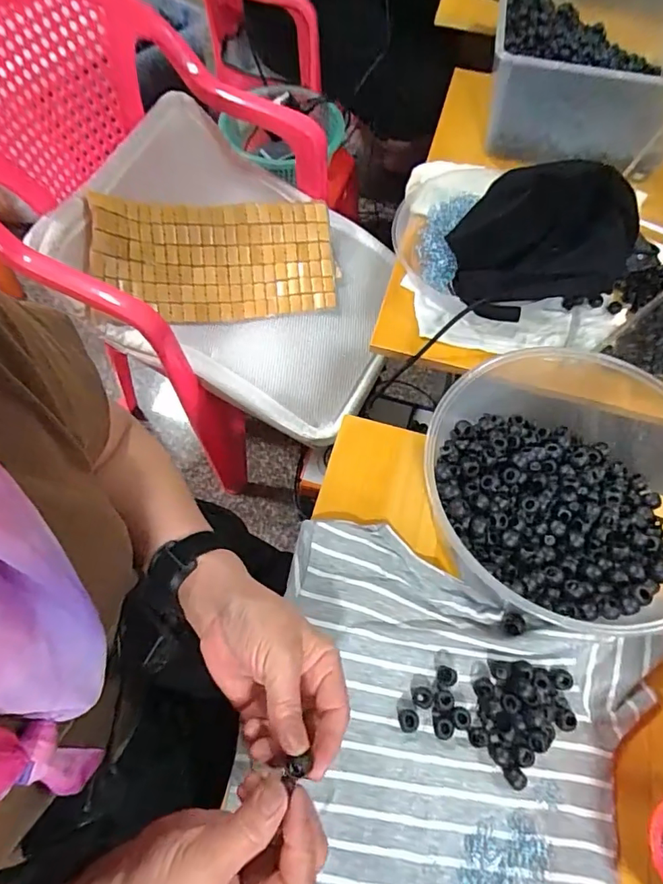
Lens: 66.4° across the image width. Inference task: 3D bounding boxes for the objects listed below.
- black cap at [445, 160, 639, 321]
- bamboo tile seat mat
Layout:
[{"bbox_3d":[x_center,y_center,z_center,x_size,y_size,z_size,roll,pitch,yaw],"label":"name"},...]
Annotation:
[{"bbox_3d":[0.222,-0.217,0.549,0.175,0.073,0.137,-10,100,19],"label":"black cap"},{"bbox_3d":[-0.171,-0.283,0.780,0.356,0.058,0.186,-6,90,-12],"label":"bamboo tile seat mat"}]

